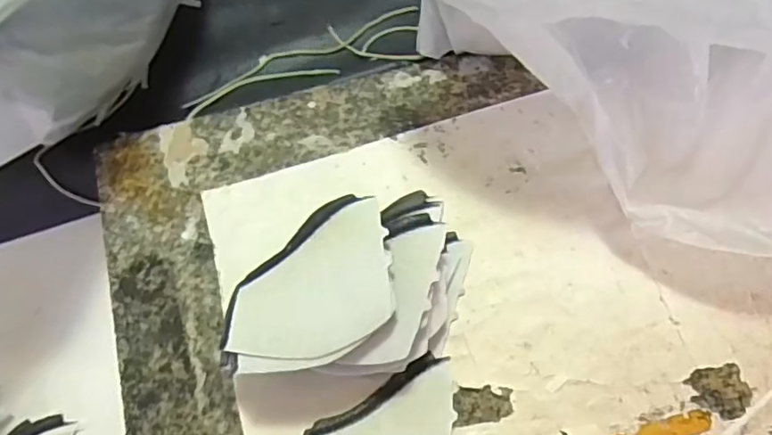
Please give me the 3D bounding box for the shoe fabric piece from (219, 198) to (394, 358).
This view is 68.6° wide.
[{"bbox_3d":[-0.027,0.031,0.248,0.056,0.012,0.085,40,74,15],"label":"shoe fabric piece"}]

